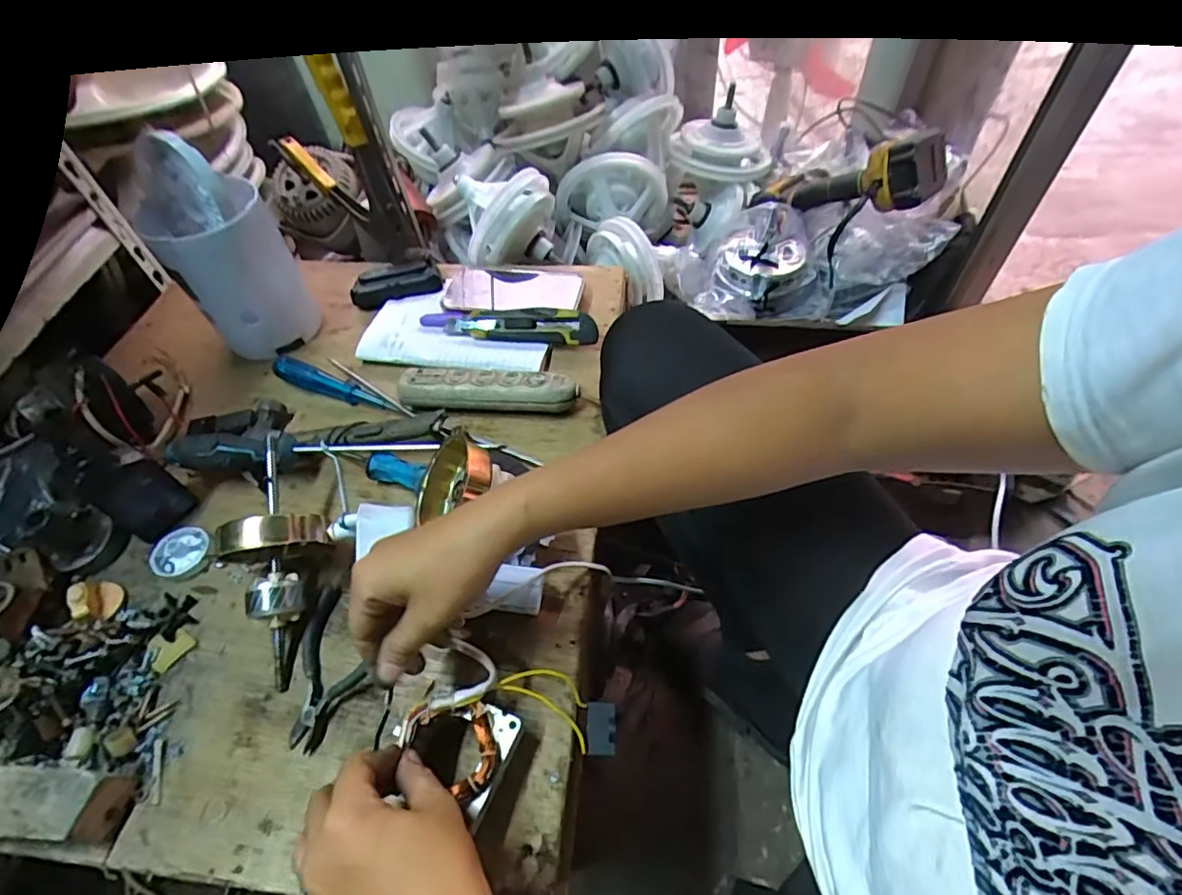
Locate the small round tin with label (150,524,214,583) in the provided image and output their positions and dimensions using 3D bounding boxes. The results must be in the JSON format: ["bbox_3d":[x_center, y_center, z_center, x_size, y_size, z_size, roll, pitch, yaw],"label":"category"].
[{"bbox_3d":[-0.355,0.092,0.495,0.046,0.007,0.047,4,68,-9],"label":"small round tin with label"}]

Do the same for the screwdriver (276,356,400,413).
[{"bbox_3d":[-0.270,-0.063,0.601,0.154,0.022,0.024,19,57,18],"label":"screwdriver"}]

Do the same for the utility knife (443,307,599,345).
[{"bbox_3d":[-0.077,-0.135,0.624,0.164,0.031,0.026,5,53,9],"label":"utility knife"}]

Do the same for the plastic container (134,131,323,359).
[{"bbox_3d":[-0.368,-0.187,0.590,0.115,0.181,0.102,36,63,27],"label":"plastic container"}]

